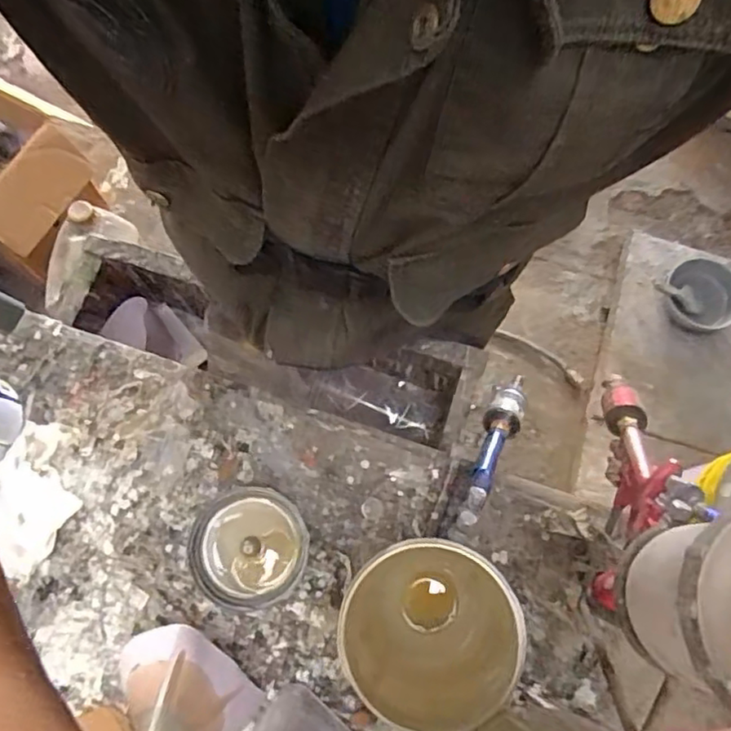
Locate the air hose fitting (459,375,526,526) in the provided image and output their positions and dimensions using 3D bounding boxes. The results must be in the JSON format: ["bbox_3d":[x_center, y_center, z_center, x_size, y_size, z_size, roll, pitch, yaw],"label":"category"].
[{"bbox_3d":[0.121,0.068,0.557,0.034,0.239,0.036,26,117,8],"label":"air hose fitting"}]

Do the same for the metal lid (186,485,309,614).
[{"bbox_3d":[-0.105,0.165,0.549,0.102,0.030,0.102,0,74,1],"label":"metal lid"}]

